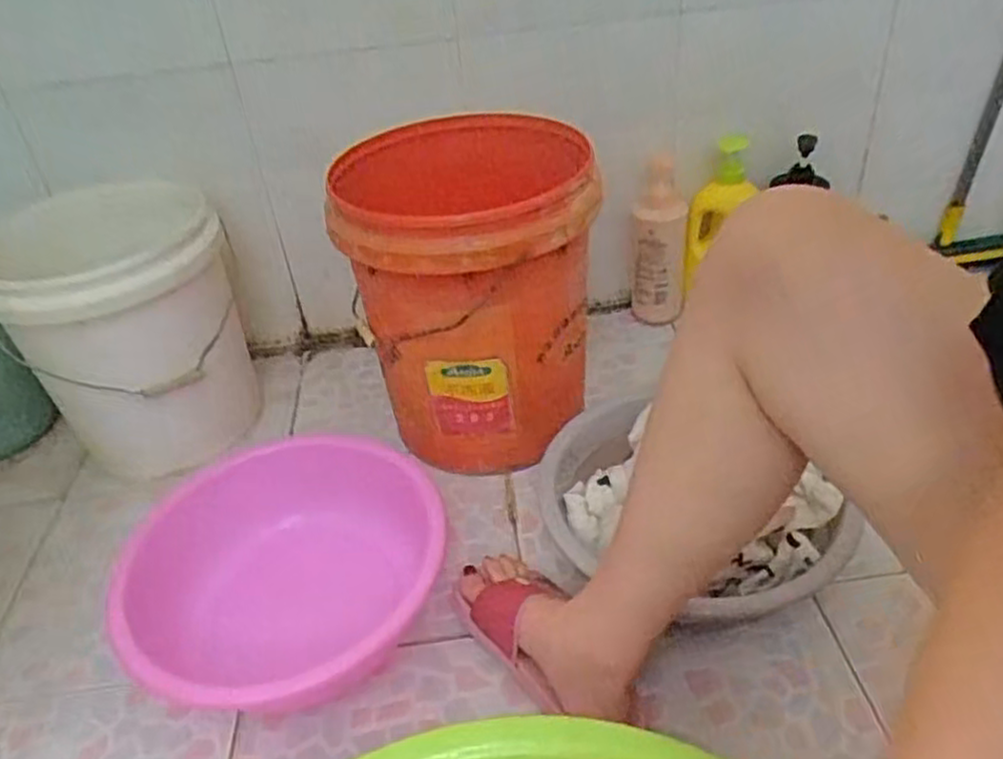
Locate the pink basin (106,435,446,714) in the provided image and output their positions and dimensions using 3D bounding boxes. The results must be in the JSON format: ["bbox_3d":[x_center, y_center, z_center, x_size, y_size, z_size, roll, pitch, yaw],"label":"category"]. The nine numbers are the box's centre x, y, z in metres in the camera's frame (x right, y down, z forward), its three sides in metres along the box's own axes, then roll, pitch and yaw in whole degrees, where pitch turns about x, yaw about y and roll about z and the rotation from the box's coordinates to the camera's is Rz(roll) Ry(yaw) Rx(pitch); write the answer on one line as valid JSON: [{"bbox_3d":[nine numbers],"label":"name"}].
[{"bbox_3d":[-0.242,0.207,0.811,0.305,0.115,0.327,-4,36,3],"label":"pink basin"}]

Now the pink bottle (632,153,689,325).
[{"bbox_3d":[0.245,-0.199,1.160,0.068,0.298,0.084,9,40,21],"label":"pink bottle"}]

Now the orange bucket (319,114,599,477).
[{"bbox_3d":[-0.029,-0.099,0.956,0.292,0.375,0.289,-5,37,4],"label":"orange bucket"}]

